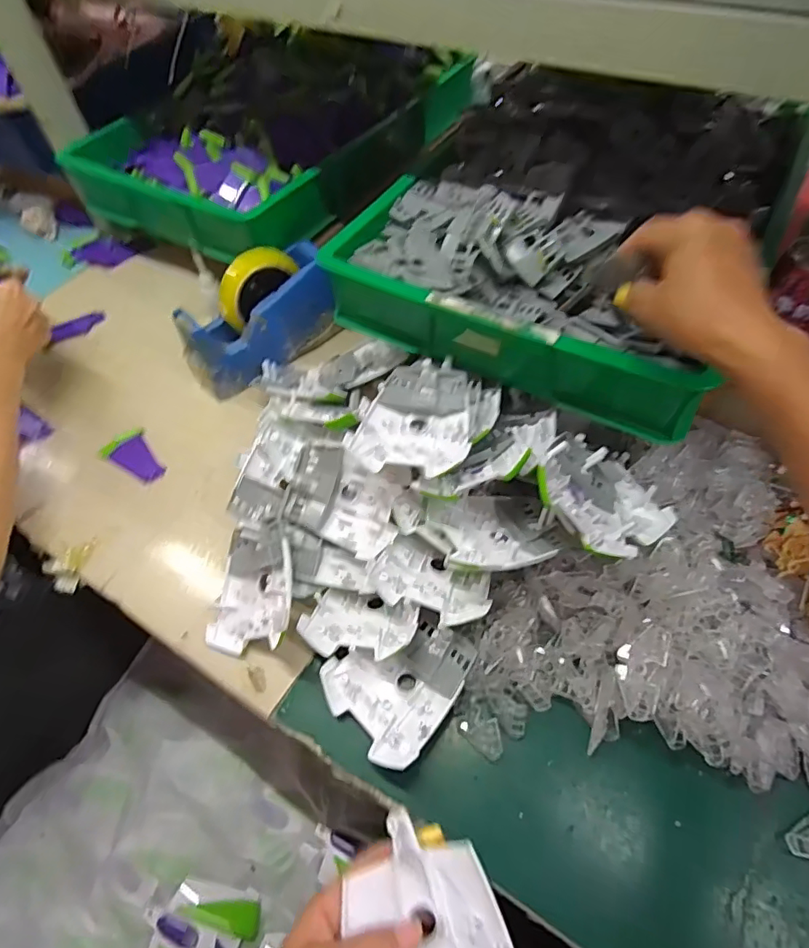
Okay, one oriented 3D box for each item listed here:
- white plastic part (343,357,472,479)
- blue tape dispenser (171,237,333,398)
[{"bbox_3d":[0.015,-0.057,0.467,0.096,0.028,0.123,13,58,12],"label":"white plastic part"},{"bbox_3d":[-0.169,-0.188,0.630,0.187,0.104,0.075,-36,61,-19],"label":"blue tape dispenser"}]

